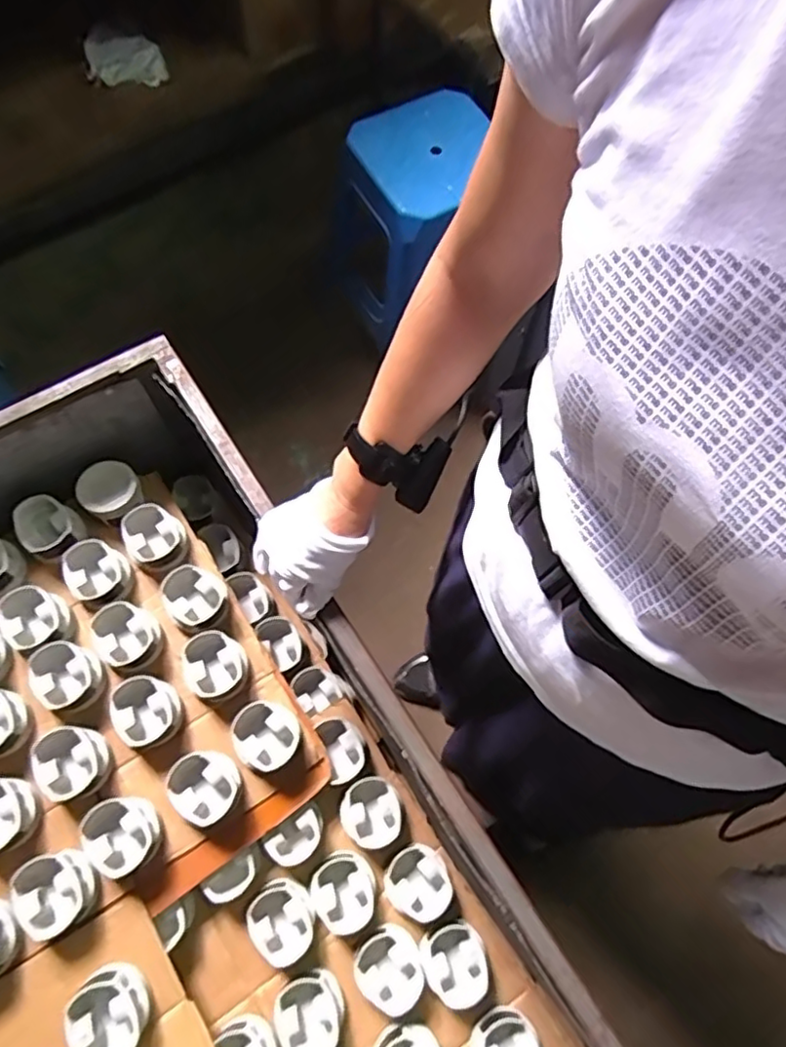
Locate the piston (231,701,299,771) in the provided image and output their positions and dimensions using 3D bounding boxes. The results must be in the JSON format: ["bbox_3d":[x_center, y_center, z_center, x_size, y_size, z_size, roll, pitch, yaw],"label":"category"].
[{"bbox_3d":[-0.149,0.251,0.739,0.072,0.050,0.073,1,69,-3],"label":"piston"}]

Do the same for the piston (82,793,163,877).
[{"bbox_3d":[-0.297,0.342,0.689,0.074,0.051,0.077,1,69,-3],"label":"piston"}]

